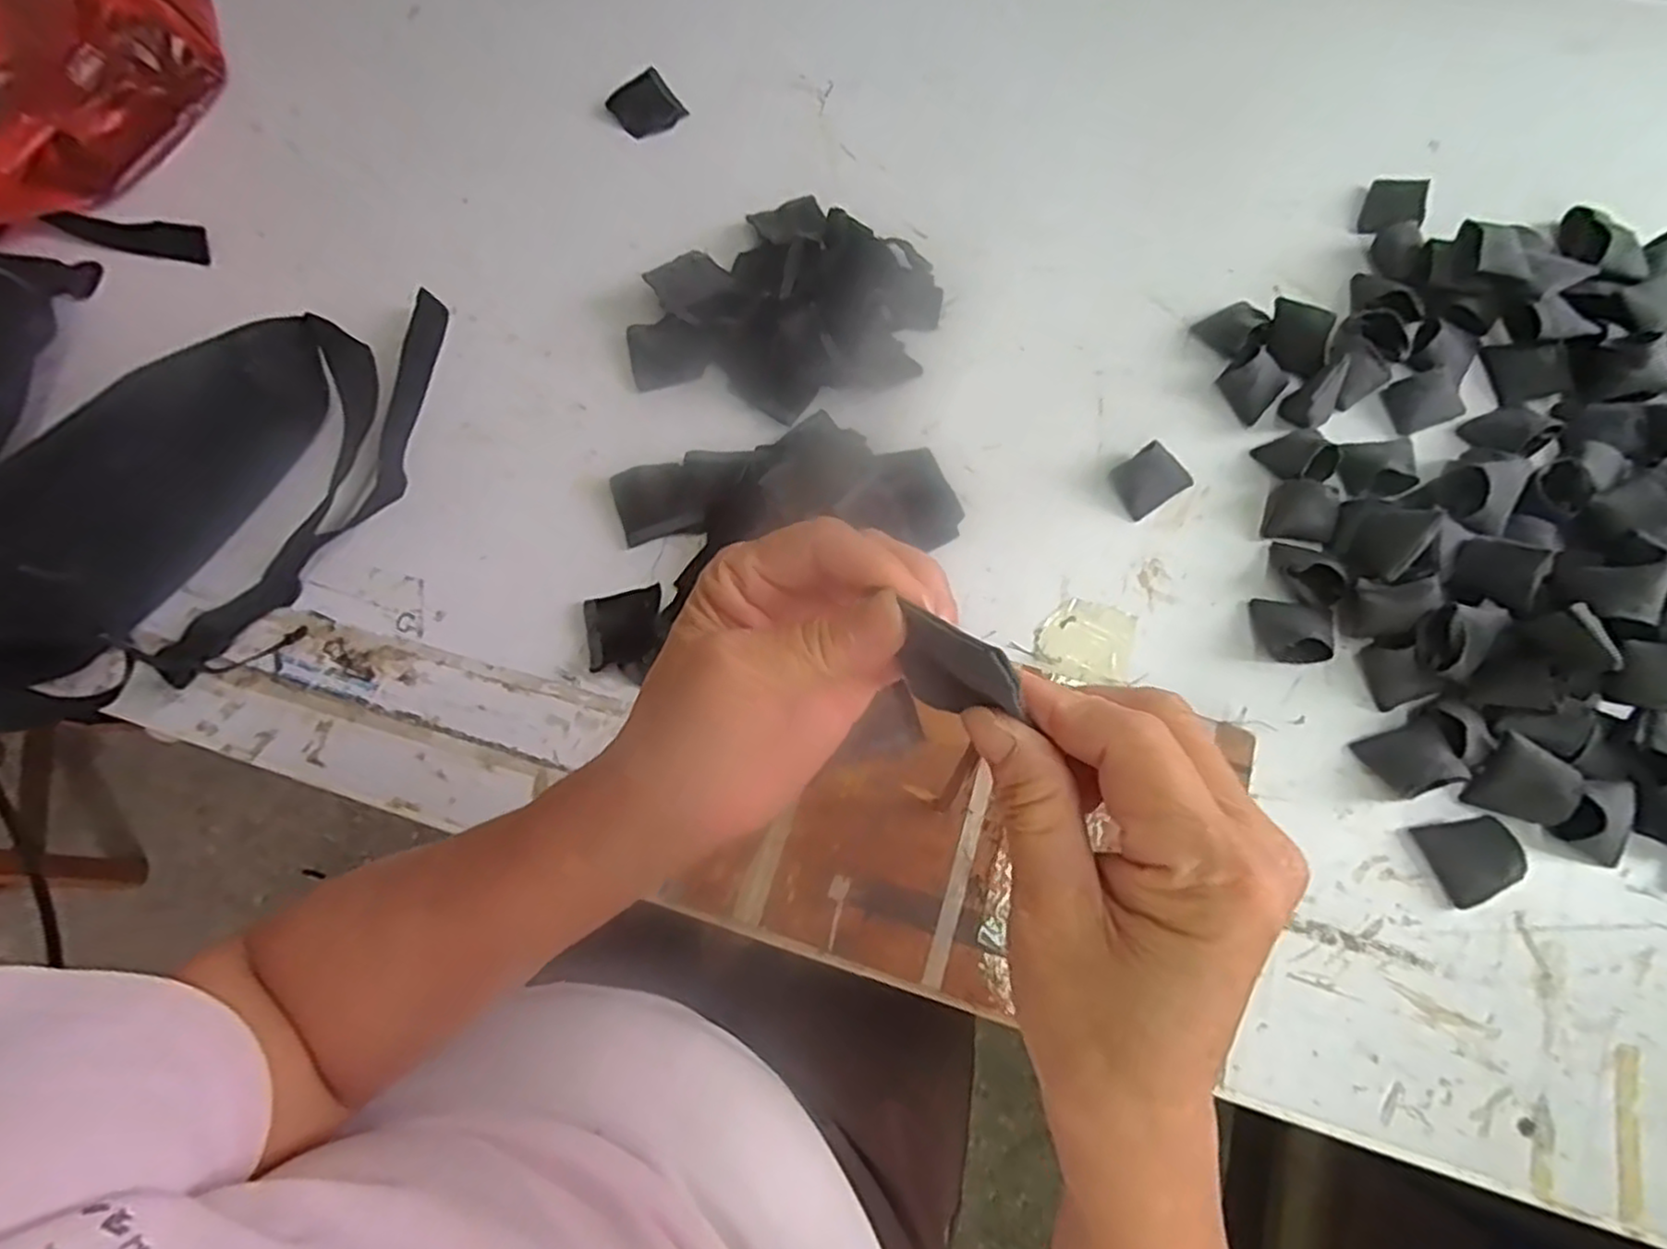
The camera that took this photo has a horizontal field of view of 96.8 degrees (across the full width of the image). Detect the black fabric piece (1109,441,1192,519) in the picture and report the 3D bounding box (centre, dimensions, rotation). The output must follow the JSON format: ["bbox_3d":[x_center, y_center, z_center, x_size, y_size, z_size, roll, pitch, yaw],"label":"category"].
[{"bbox_3d":[0.197,-0.091,0.458,0.042,0.020,0.034,-32,73,-8],"label":"black fabric piece"}]

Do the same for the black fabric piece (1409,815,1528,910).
[{"bbox_3d":[0.331,0.121,0.382,0.033,0.022,0.042,-23,72,-6],"label":"black fabric piece"}]

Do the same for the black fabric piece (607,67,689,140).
[{"bbox_3d":[-0.150,-0.413,0.587,0.050,0.005,0.053,-34,74,-9],"label":"black fabric piece"}]

